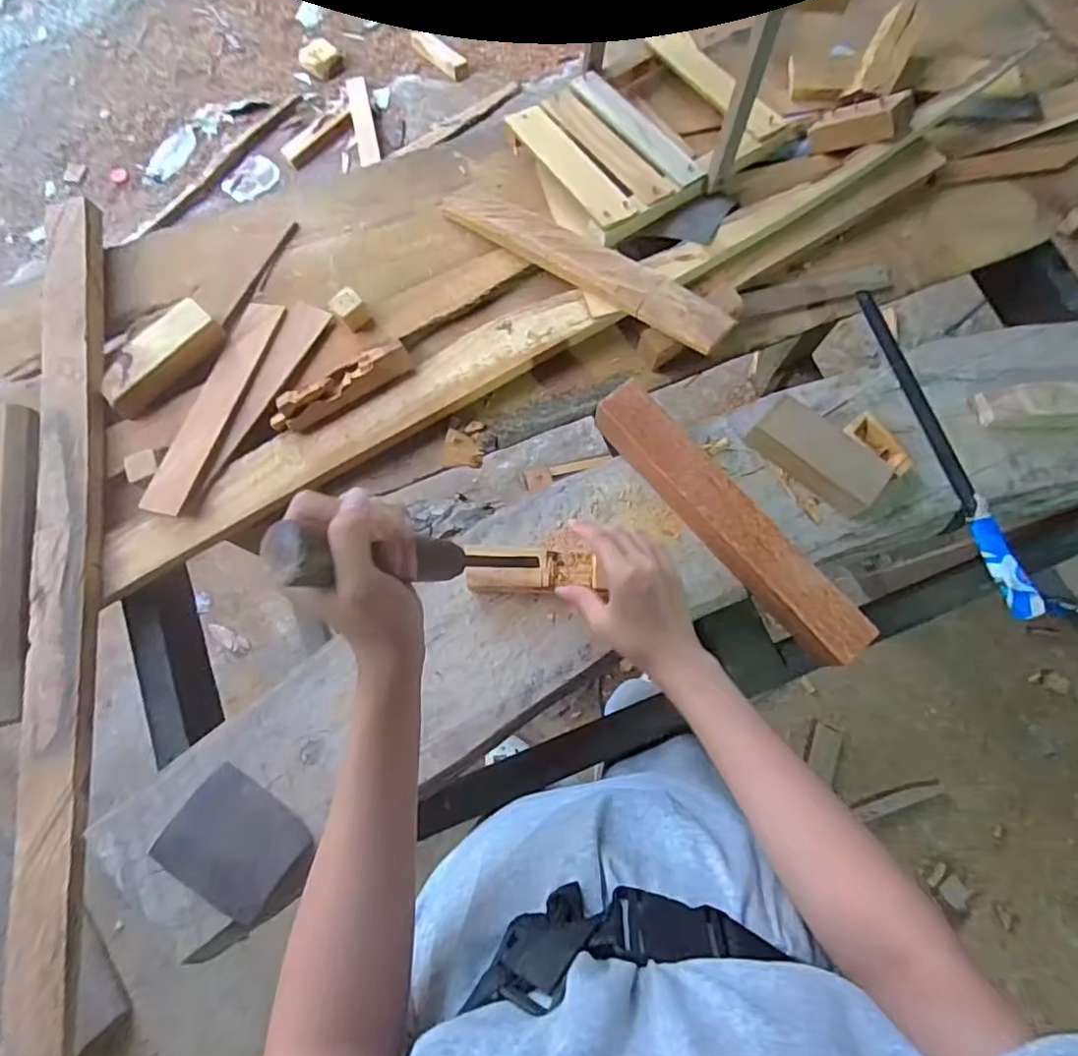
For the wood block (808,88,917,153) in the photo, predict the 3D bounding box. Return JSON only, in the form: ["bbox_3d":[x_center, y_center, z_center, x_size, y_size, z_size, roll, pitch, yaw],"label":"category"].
[{"bbox_3d":[0.349,-0.442,0.664,0.107,0.035,0.038,23,72,50],"label":"wood block"}]

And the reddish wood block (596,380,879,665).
[{"bbox_3d":[0.158,-0.005,0.520,0.048,0.054,0.284,-39,77,-9],"label":"reddish wood block"}]

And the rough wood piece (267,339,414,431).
[{"bbox_3d":[-0.200,-0.142,0.614,0.149,0.025,0.038,-30,79,-6],"label":"rough wood piece"}]

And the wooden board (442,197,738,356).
[{"bbox_3d":[0.037,-0.284,0.639,0.368,0.019,0.048,38,85,22],"label":"wooden board"}]

